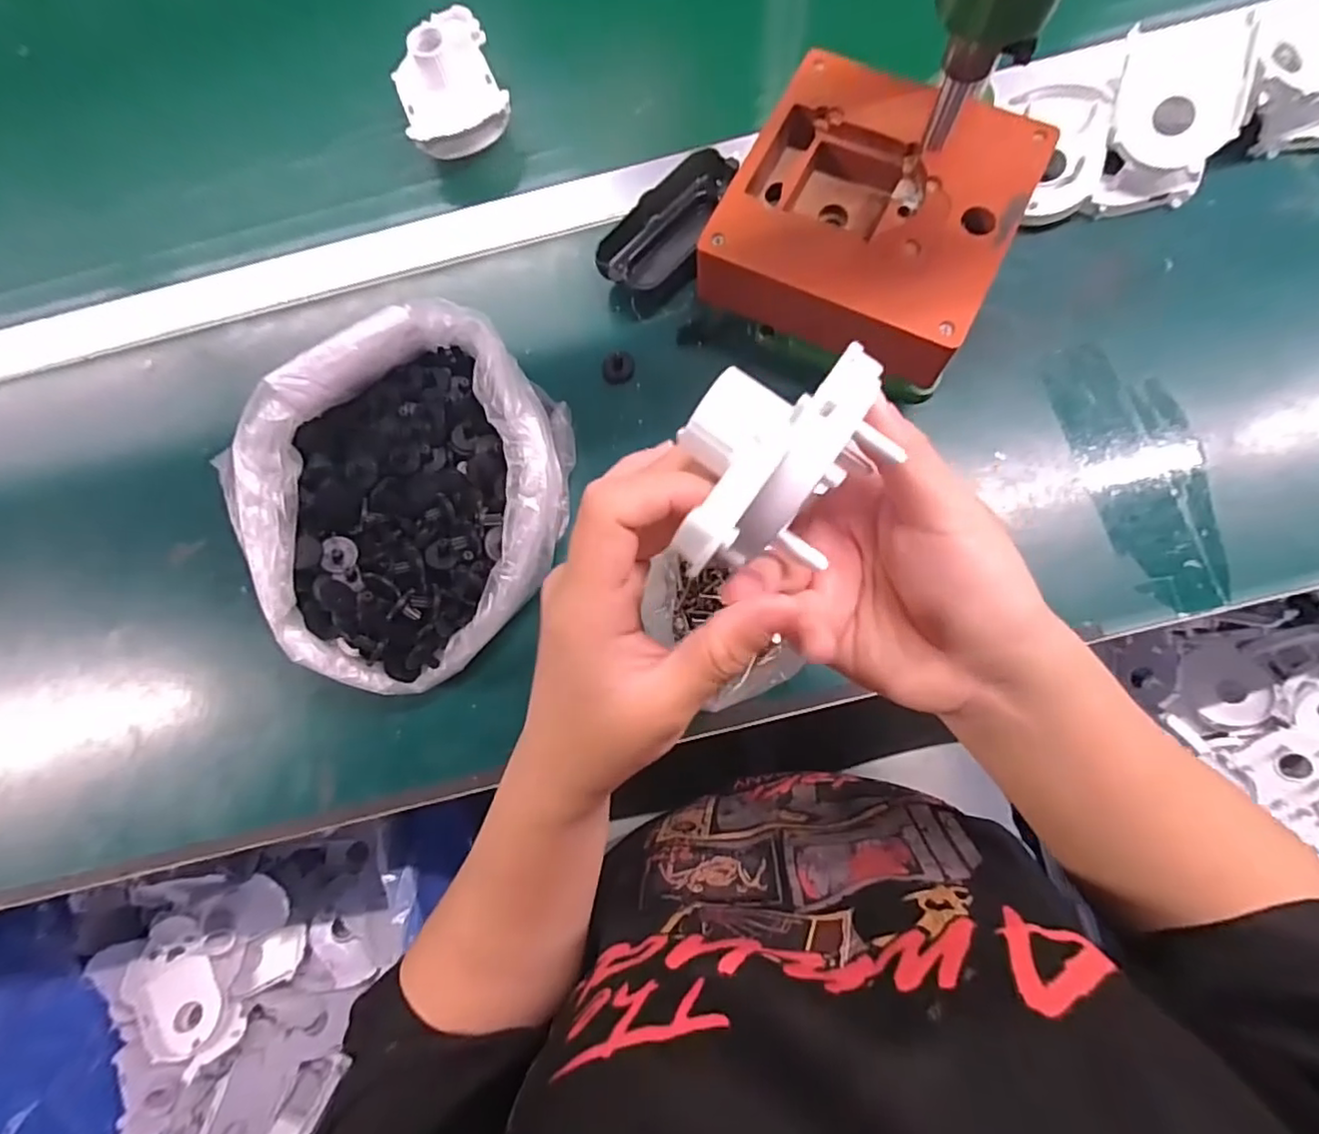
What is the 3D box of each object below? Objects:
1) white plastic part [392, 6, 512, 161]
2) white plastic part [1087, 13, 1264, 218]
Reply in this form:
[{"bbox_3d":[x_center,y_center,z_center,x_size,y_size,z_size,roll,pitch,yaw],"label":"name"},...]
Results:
[{"bbox_3d":[-0.147,-0.336,0.426,0.068,0.036,0.090,-21,80,0],"label":"white plastic part"},{"bbox_3d":[0.312,-0.279,0.382,0.068,0.051,0.094,6,82,5],"label":"white plastic part"}]

